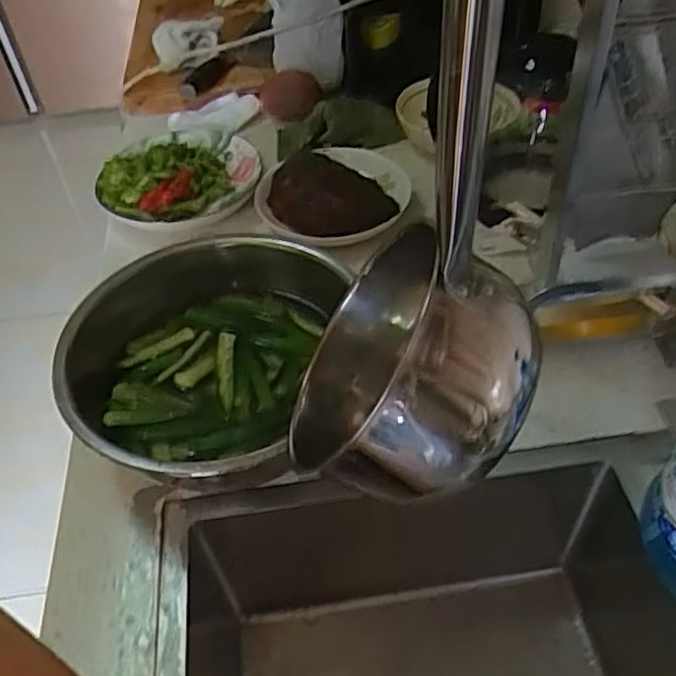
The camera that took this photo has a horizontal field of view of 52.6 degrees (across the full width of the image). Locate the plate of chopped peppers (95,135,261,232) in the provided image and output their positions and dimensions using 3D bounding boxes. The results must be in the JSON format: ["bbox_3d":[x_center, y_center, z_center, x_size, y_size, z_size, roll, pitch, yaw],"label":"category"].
[{"bbox_3d":[-0.191,-0.194,0.823,0.183,0.032,0.167,-2,47,2],"label":"plate of chopped peppers"}]

